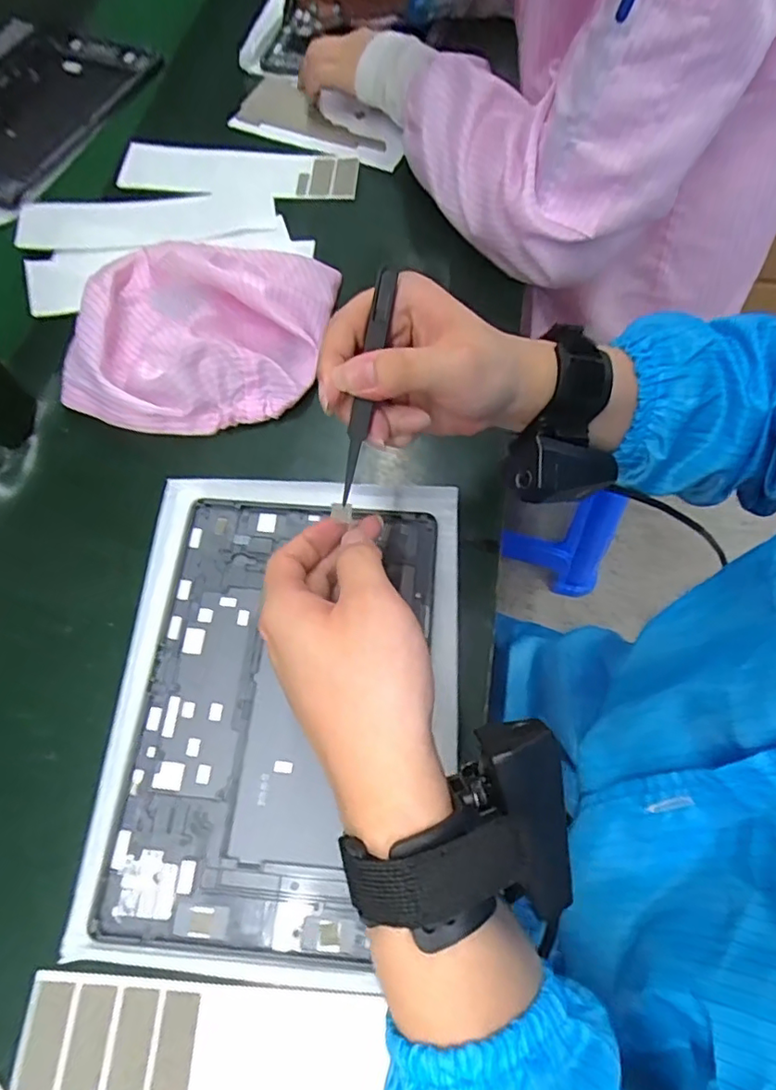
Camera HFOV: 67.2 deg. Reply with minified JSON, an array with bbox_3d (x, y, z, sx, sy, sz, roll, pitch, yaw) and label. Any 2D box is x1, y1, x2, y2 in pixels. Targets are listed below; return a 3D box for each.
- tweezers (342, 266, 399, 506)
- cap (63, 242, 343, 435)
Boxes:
[{"bbox_3d":[-0.012,-0.075,0.279,0.010,0.014,0.110,10,88,6],"label":"tweezers"},{"bbox_3d":[-0.138,-0.172,0.445,0.177,0.043,0.184,-1,67,1],"label":"cap"}]

